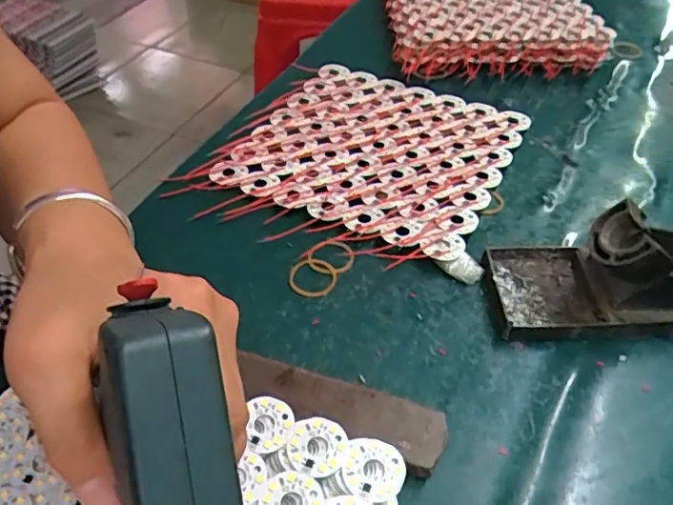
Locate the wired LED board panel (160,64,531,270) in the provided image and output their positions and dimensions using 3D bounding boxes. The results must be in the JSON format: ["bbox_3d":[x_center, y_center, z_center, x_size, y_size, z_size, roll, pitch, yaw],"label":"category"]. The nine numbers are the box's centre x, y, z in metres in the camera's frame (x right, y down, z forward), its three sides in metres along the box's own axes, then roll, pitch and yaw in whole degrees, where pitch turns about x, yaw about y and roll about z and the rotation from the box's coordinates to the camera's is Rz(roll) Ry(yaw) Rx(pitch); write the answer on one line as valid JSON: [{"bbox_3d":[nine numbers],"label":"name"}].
[{"bbox_3d":[0.026,-0.082,0.487,0.216,0.015,0.233,21,51,19],"label":"wired LED board panel"}]

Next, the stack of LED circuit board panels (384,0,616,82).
[{"bbox_3d":[0.168,-0.272,0.647,0.222,0.029,0.236,-5,47,-4],"label":"stack of LED circuit board panels"}]

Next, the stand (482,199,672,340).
[{"bbox_3d":[0.174,0.007,0.365,0.143,0.066,0.070,-2,47,-1],"label":"stand"}]

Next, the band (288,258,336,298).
[{"bbox_3d":[-0.017,0.017,0.396,0.032,0.005,0.029,24,52,21],"label":"band"}]

